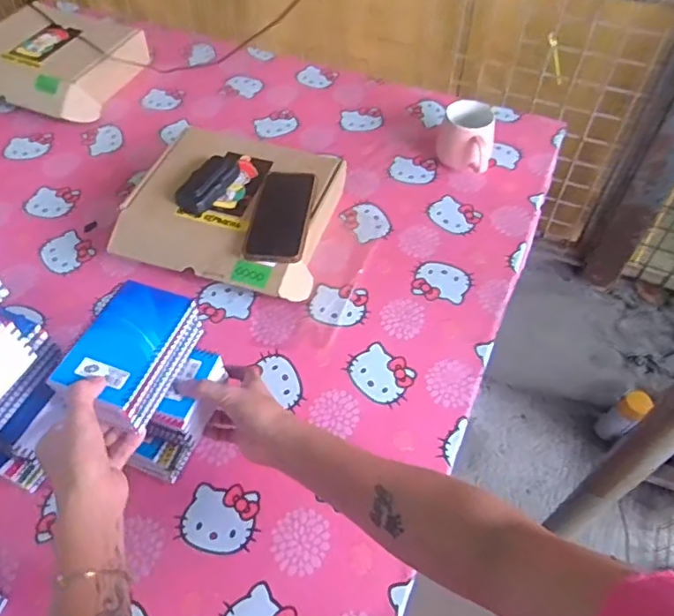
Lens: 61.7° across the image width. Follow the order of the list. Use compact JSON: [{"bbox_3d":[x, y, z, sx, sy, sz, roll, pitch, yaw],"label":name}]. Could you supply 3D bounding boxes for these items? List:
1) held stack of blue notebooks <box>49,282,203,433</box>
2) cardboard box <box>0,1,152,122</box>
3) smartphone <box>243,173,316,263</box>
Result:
[{"bbox_3d":[-0.207,0.046,0.577,0.091,0.054,0.138,16,55,13],"label":"held stack of blue notebooks"},{"bbox_3d":[-0.533,-0.469,1.080,0.302,0.086,0.268,23,56,16],"label":"cardboard box"},{"bbox_3d":[-0.076,-0.131,0.783,0.077,0.011,0.155,3,60,11],"label":"smartphone"}]

